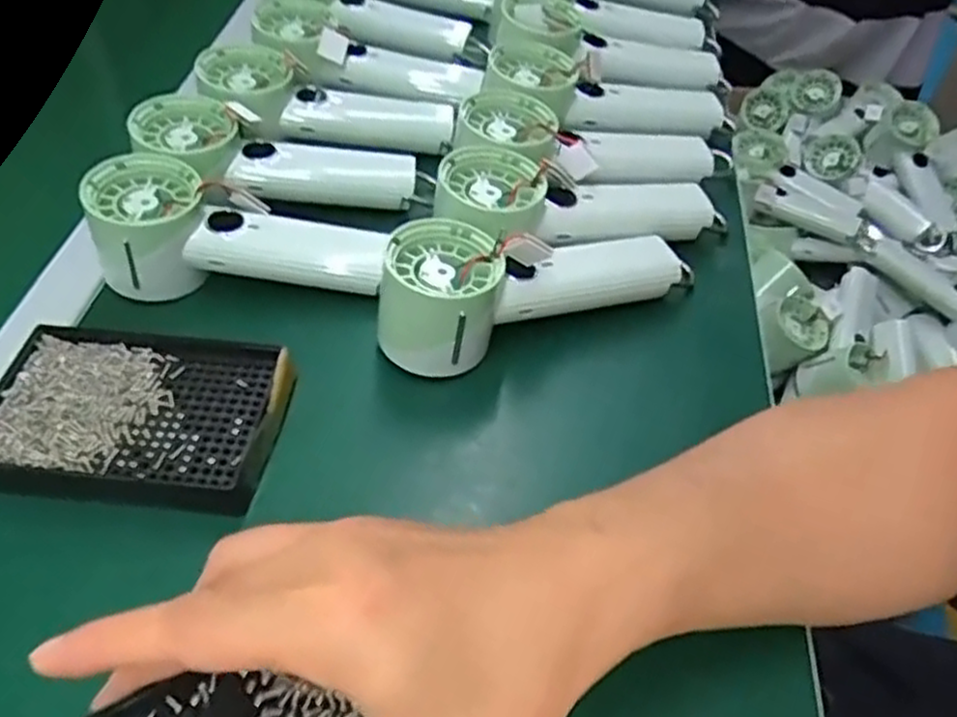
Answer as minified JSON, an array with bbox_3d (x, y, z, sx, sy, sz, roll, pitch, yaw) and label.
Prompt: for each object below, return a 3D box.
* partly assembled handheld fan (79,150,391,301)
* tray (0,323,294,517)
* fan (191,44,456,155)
[{"bbox_3d":[-0.142,-0.068,0.445,0.166,0.058,0.063,10,49,-9],"label":"partly assembled handheld fan"},{"bbox_3d":[-0.170,0.025,0.379,0.139,0.017,0.091,5,50,4],"label":"tray"},{"bbox_3d":[-0.105,-0.174,0.523,0.170,0.043,0.066,13,49,-9],"label":"fan"}]

